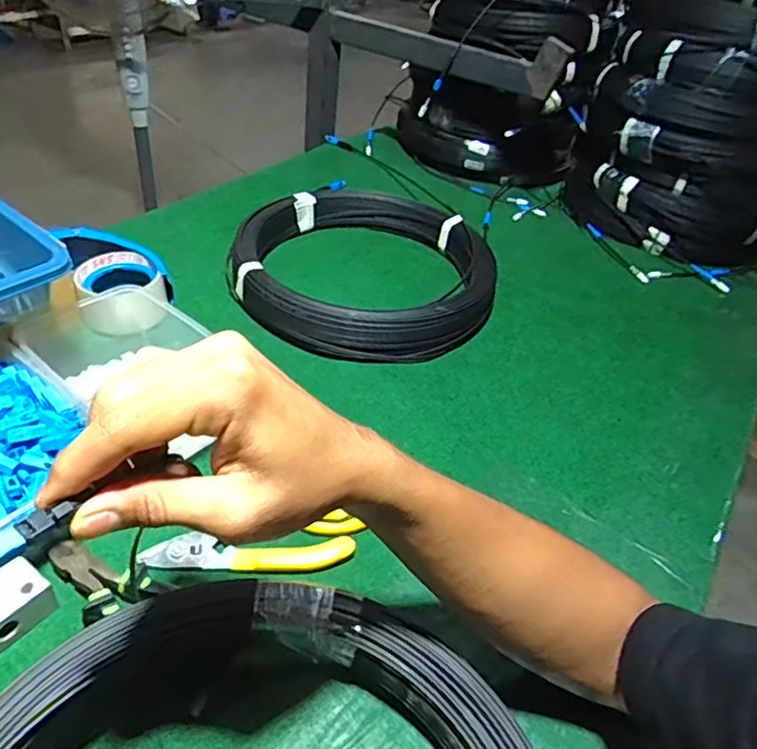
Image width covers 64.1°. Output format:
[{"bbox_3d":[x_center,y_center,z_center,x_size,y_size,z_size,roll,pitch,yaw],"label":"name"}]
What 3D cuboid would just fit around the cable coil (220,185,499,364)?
[{"bbox_3d":[-0.008,-0.129,0.716,0.293,0.056,0.295,5,40,-4],"label":"cable coil"}]

